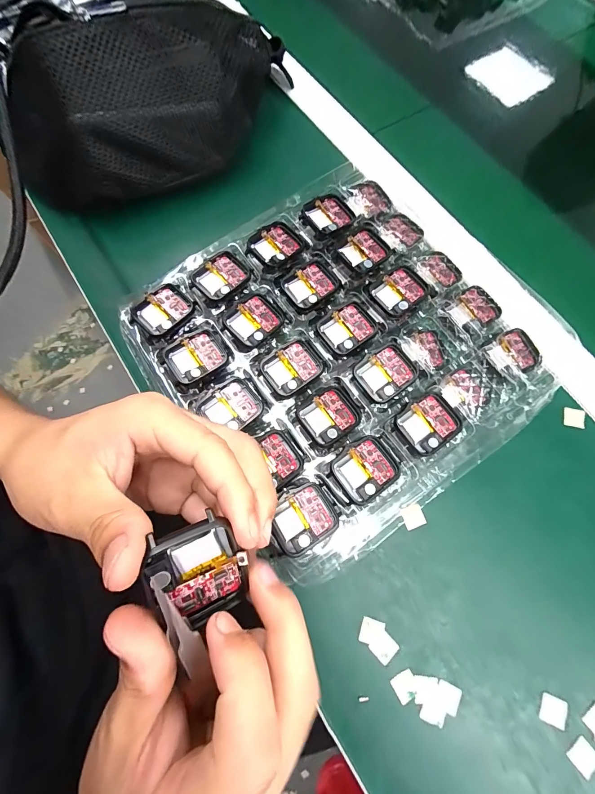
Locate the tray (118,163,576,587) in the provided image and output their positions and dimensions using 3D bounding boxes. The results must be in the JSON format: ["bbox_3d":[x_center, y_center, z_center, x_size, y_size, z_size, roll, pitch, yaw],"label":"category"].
[{"bbox_3d":[0.039,-0.049,0.273,0.281,0.028,0.259,-37,77,-10],"label":"tray"}]

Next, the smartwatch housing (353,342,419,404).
[{"bbox_3d":[0.069,-0.018,0.260,0.043,0.010,0.037,-34,76,-10],"label":"smartwatch housing"}]

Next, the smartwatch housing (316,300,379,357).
[{"bbox_3d":[0.042,-0.056,0.272,0.044,0.006,0.038,-33,76,-9],"label":"smartwatch housing"}]

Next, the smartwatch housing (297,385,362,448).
[{"bbox_3d":[0.025,0.013,0.250,0.043,0.008,0.038,-35,77,-10],"label":"smartwatch housing"}]

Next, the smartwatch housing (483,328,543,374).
[{"bbox_3d":[0.175,-0.035,0.270,0.042,0.005,0.036,-25,75,-7],"label":"smartwatch housing"}]

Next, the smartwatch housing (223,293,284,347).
[{"bbox_3d":[-0.035,-0.063,0.270,0.042,0.005,0.036,-43,78,-12],"label":"smartwatch housing"}]

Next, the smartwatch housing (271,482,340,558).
[{"bbox_3d":[0.004,0.082,0.224,0.043,0.006,0.036,-30,76,-9],"label":"smartwatch housing"}]

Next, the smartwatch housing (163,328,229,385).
[{"bbox_3d":[-0.080,-0.032,0.262,0.044,0.008,0.036,-32,76,-9],"label":"smartwatch housing"}]

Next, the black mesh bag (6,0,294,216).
[{"bbox_3d":[-0.121,-0.263,0.292,0.269,0.091,0.105,-27,75,-8],"label":"black mesh bag"}]

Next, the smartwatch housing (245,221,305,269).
[{"bbox_3d":[-0.018,-0.132,0.288,0.035,0.008,0.047,44,78,11],"label":"smartwatch housing"}]

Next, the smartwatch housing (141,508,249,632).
[{"bbox_3d":[-0.041,0.073,0.135,0.038,0.008,0.045,-18,109,-19],"label":"smartwatch housing"}]

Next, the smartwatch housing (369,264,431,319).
[{"bbox_3d":[0.086,-0.088,0.282,0.044,0.009,0.037,-33,76,-10],"label":"smartwatch housing"}]

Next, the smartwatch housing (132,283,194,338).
[{"bbox_3d":[-0.108,-0.070,0.269,0.034,0.005,0.043,41,77,11],"label":"smartwatch housing"}]

